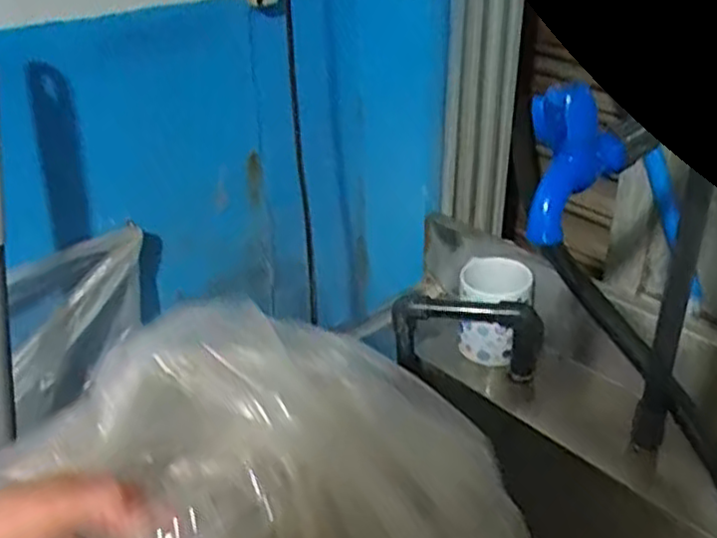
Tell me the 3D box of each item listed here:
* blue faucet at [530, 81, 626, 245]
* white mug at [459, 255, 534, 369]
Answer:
[{"bbox_3d":[0.121,-0.063,0.421,0.028,0.079,0.072,25,39,37],"label":"blue faucet"},{"bbox_3d":[0.155,0.049,0.851,0.082,0.106,0.074,6,31,13],"label":"white mug"}]

